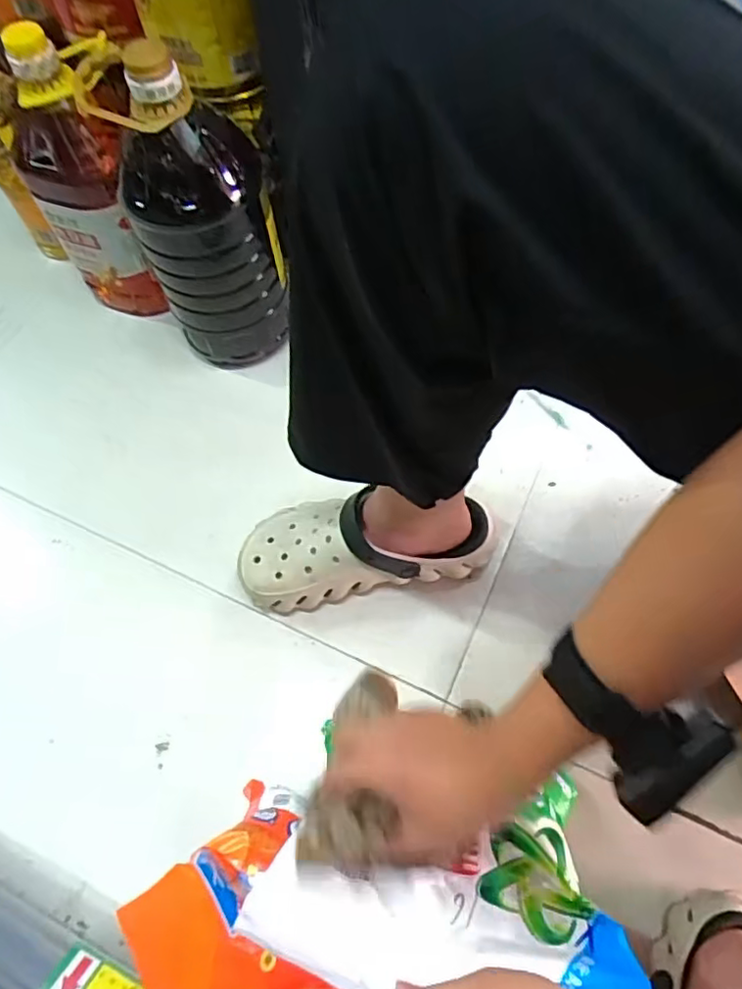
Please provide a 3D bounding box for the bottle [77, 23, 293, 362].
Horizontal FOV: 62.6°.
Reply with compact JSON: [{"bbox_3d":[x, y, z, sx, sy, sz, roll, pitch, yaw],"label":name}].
[{"bbox_3d":[-0.188,-0.299,0.696,0.138,0.356,0.124,-8,64,-1],"label":"bottle"}]

